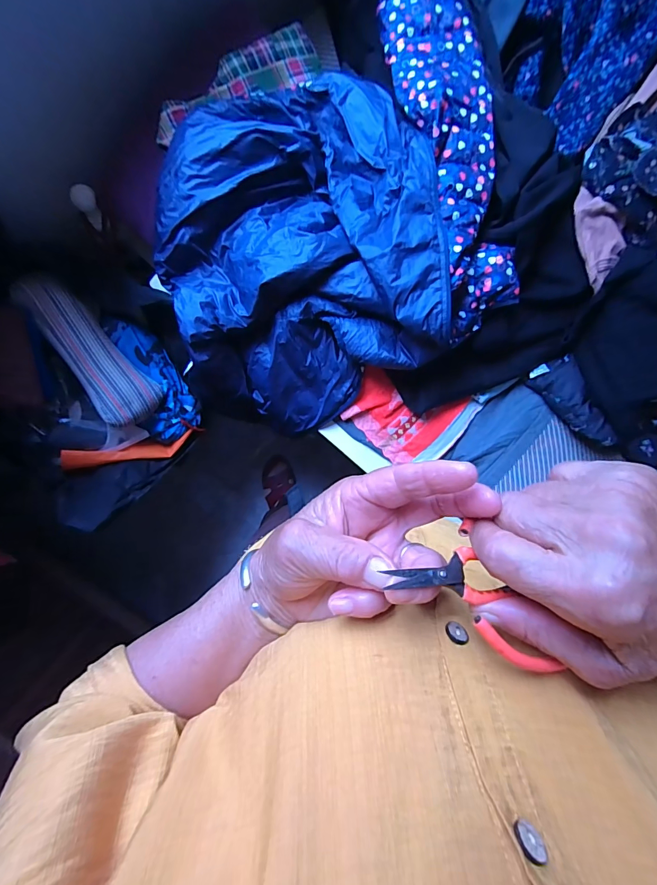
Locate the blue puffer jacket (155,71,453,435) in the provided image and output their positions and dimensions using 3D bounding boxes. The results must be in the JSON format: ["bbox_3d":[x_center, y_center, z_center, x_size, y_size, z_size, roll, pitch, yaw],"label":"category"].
[{"bbox_3d":[-0.048,-0.292,0.644,0.418,0.193,0.511,-10,96,-6],"label":"blue puffer jacket"}]

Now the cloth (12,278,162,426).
[{"bbox_3d":[-0.446,-0.166,0.729,0.104,0.062,0.296,-34,110,-3],"label":"cloth"}]

